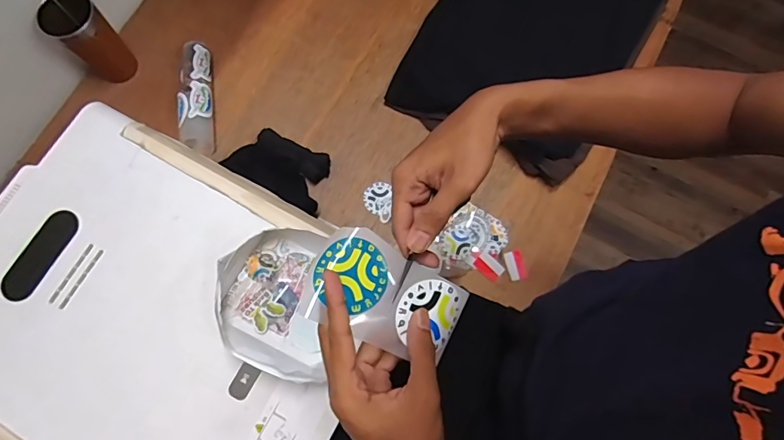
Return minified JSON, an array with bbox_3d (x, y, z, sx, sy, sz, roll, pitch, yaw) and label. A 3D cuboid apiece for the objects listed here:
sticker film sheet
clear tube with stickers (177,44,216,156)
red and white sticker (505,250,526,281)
[{"bbox_3d":[-0.003,0.061,0.366,0.124,0.010,0.075,27,80,-12],"label":"sticker film sheet"},{"bbox_3d":[-0.330,-0.205,0.782,0.053,0.047,0.194,-7,76,-2],"label":"clear tube with stickers"},{"bbox_3d":[0.199,0.073,0.740,0.026,0.004,0.047,-11,76,-4],"label":"red and white sticker"}]

